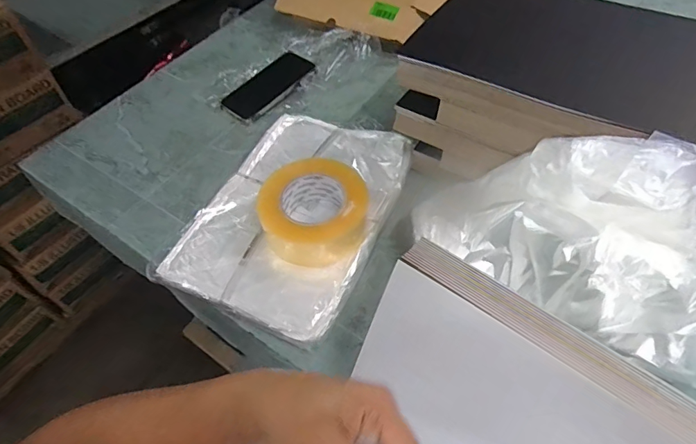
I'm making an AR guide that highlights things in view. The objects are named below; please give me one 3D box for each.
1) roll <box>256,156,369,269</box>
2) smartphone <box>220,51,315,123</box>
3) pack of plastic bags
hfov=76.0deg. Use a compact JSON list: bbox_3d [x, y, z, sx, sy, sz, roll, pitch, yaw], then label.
[{"bbox_3d":[-0.044,-0.015,0.537,0.114,0.063,0.120,-2,52,2],"label":"roll"},{"bbox_3d":[-0.134,-0.233,0.757,0.079,0.008,0.162,33,68,25],"label":"smartphone"},{"bbox_3d":[-0.063,-0.015,0.587,0.226,0.034,0.317,21,56,19],"label":"pack of plastic bags"}]

